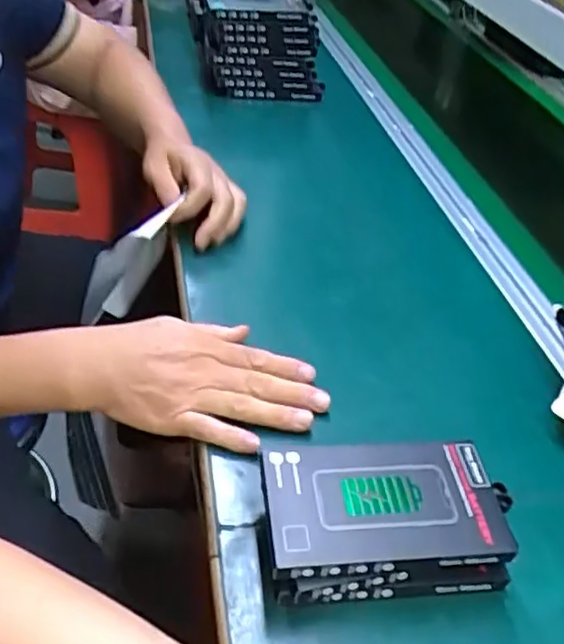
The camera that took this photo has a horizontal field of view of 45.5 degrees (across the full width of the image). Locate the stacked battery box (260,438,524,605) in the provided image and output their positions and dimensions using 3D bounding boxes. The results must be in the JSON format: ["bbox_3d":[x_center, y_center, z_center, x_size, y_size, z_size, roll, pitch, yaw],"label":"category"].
[{"bbox_3d":[0.061,0.117,0.394,0.146,0.047,0.086,2,39,-10],"label":"stacked battery box"}]

